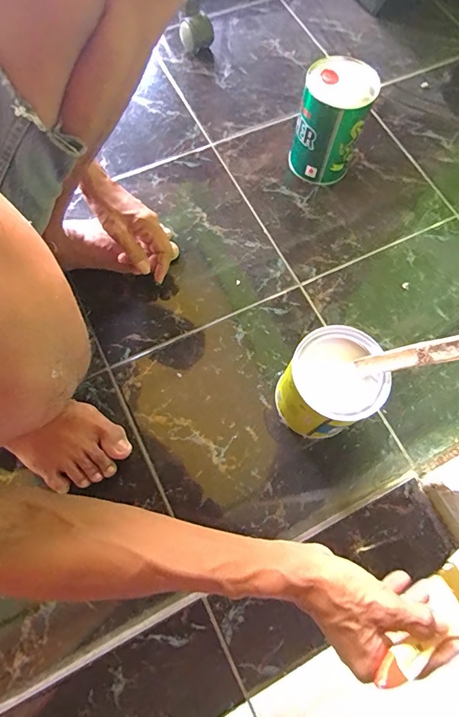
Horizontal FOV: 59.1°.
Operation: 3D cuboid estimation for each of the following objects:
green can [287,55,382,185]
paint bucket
[{"bbox_3d":[0.150,-0.350,0.618,0.096,0.142,0.098,1,69,-2],"label":"green can"},{"bbox_3d":[0.116,0.035,0.487,0.102,0.120,0.101,1,69,-2],"label":"paint bucket"}]

